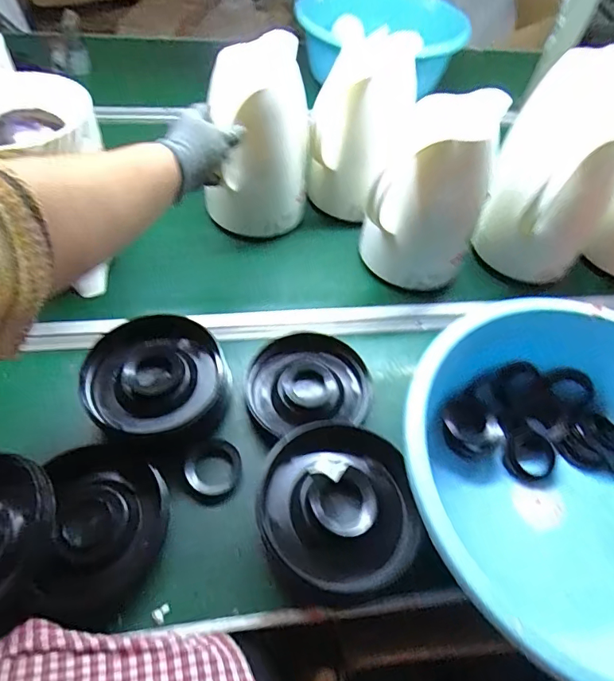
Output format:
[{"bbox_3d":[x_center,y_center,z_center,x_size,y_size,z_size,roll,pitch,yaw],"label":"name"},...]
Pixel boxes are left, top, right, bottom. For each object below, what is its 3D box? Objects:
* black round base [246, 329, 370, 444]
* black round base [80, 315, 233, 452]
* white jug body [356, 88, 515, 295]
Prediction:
[{"bbox_3d":[-0.001,0.047,0.566,0.151,0.039,0.120,-12,55,-13],"label":"black round base"},{"bbox_3d":[-0.169,0.052,0.524,0.154,0.072,0.145,-4,53,-6],"label":"black round base"},{"bbox_3d":[0.165,-0.200,0.642,0.142,0.236,0.162,11,53,4],"label":"white jug body"}]

